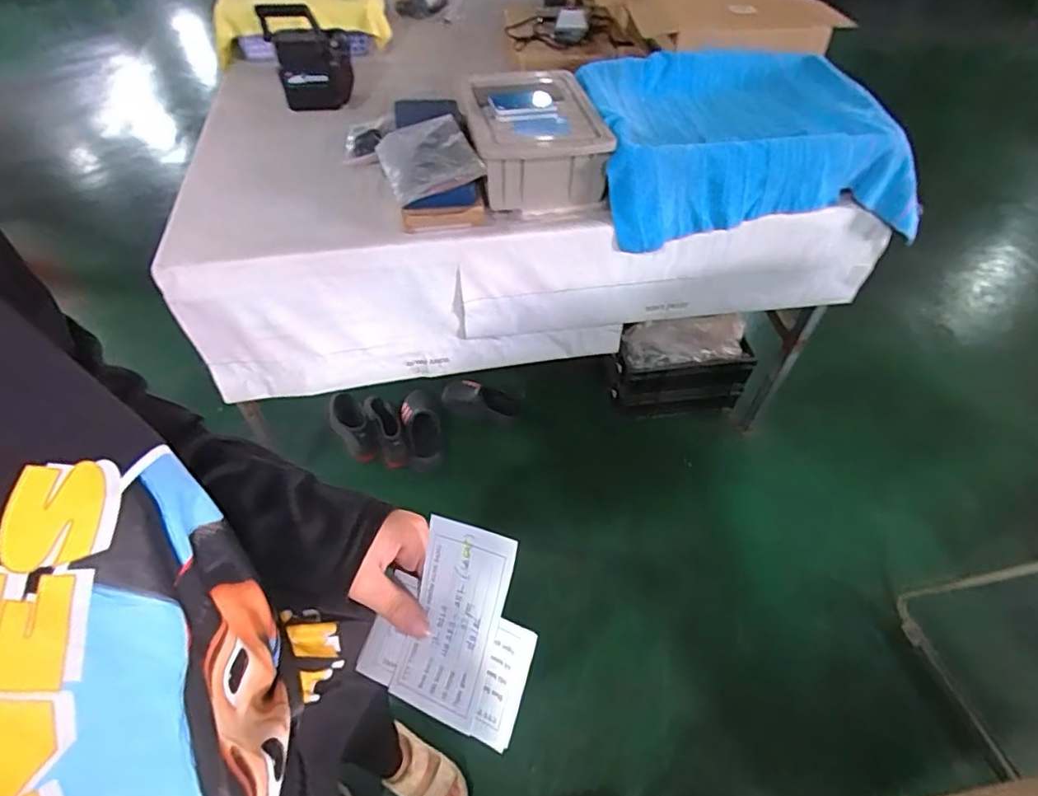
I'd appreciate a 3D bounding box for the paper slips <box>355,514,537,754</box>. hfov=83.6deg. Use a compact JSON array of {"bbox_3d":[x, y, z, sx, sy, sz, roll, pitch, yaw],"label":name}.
[{"bbox_3d":[-0.038,0.127,0.335,0.101,0.007,0.103,12,82,27],"label":"paper slips"}]

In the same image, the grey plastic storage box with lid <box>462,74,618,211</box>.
[{"bbox_3d":[0.016,-0.453,0.998,0.205,0.113,0.293,-11,52,-7],"label":"grey plastic storage box with lid"}]

